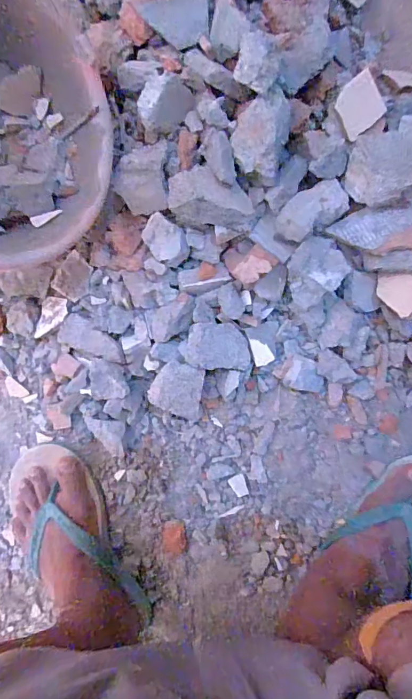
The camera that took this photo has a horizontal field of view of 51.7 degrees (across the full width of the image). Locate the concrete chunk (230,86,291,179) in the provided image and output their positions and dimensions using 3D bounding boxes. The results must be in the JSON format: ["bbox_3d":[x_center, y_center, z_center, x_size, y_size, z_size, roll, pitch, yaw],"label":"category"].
[{"bbox_3d":[0.052,-0.200,0.399,0.052,0.030,0.071,0,93,7],"label":"concrete chunk"}]

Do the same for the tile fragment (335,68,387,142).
[{"bbox_3d":[0.153,-0.243,0.424,0.048,0.008,0.045,-38,104,5],"label":"tile fragment"}]

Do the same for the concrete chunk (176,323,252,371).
[{"bbox_3d":[0.011,-0.003,0.470,0.075,0.024,0.050,1,93,3],"label":"concrete chunk"}]

